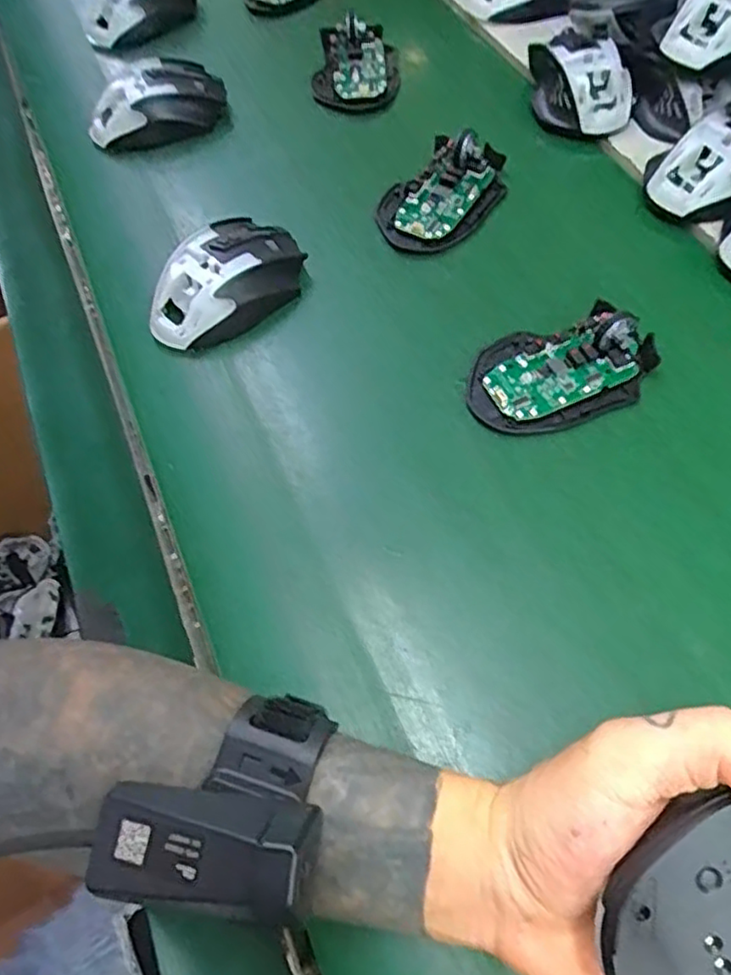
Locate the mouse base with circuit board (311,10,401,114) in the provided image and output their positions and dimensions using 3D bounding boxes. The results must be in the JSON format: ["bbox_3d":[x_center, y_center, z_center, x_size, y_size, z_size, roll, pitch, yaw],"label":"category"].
[{"bbox_3d":[-0.009,-0.367,0.576,0.074,0.027,0.098,-2,61,3],"label":"mouse base with circuit board"}]

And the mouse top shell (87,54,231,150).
[{"bbox_3d":[-0.172,-0.316,0.562,0.114,0.044,0.074,-37,64,-16],"label":"mouse top shell"}]

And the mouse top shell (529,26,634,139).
[{"bbox_3d":[0.169,-0.321,0.529,0.069,0.041,0.103,-6,60,1],"label":"mouse top shell"}]

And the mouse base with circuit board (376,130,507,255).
[{"bbox_3d":[0.058,-0.220,0.490,0.070,0.027,0.113,35,69,21],"label":"mouse base with circuit board"}]

